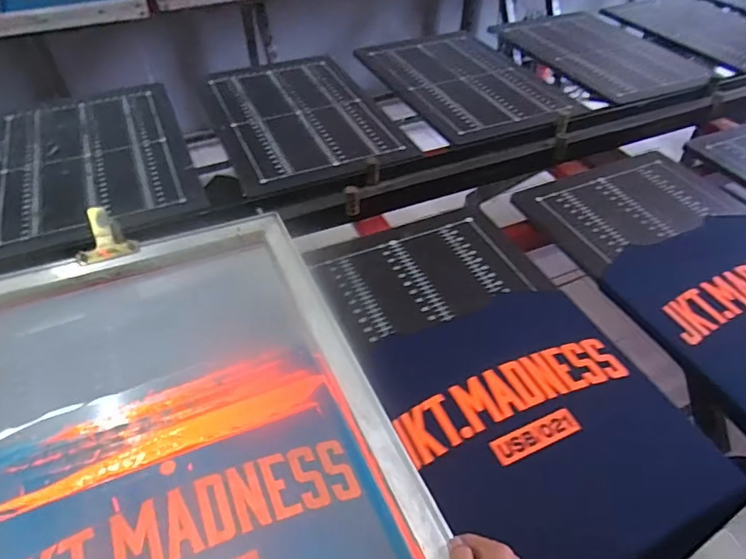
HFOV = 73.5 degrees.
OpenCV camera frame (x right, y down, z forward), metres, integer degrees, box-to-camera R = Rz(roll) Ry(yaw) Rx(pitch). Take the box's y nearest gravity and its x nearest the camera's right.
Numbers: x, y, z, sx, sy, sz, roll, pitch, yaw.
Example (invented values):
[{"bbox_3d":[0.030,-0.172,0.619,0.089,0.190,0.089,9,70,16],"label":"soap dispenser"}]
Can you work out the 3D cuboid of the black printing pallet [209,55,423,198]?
[{"bbox_3d":[-0.173,-0.416,1.232,0.384,0.021,0.612,-15,48,-14],"label":"black printing pallet"}]

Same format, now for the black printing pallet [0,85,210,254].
[{"bbox_3d":[-0.611,-0.269,1.084,0.391,0.025,0.561,-18,49,-17],"label":"black printing pallet"}]

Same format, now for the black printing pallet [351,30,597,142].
[{"bbox_3d":[0.248,-0.546,1.348,0.387,0.022,0.617,-20,50,-18],"label":"black printing pallet"}]

